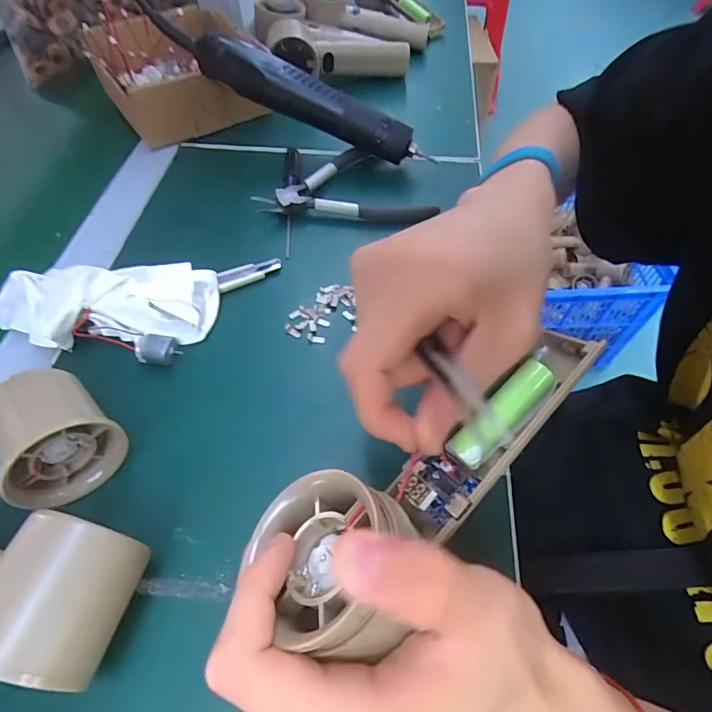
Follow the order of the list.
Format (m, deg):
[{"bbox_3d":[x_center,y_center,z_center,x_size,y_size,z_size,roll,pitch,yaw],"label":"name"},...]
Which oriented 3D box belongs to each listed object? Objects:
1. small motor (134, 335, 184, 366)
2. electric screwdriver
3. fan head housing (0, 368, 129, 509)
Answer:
[{"bbox_3d":[-0.132,-0.005,0.287,0.028,0.011,0.018,4,56,3],"label":"small motor"},{"bbox_3d":[-0.035,-0.225,0.390,0.211,0.042,0.032,22,56,-7],"label":"electric screwdriver"},{"bbox_3d":[-0.165,0.042,0.232,0.055,0.052,0.057,39,64,23],"label":"fan head housing"}]

